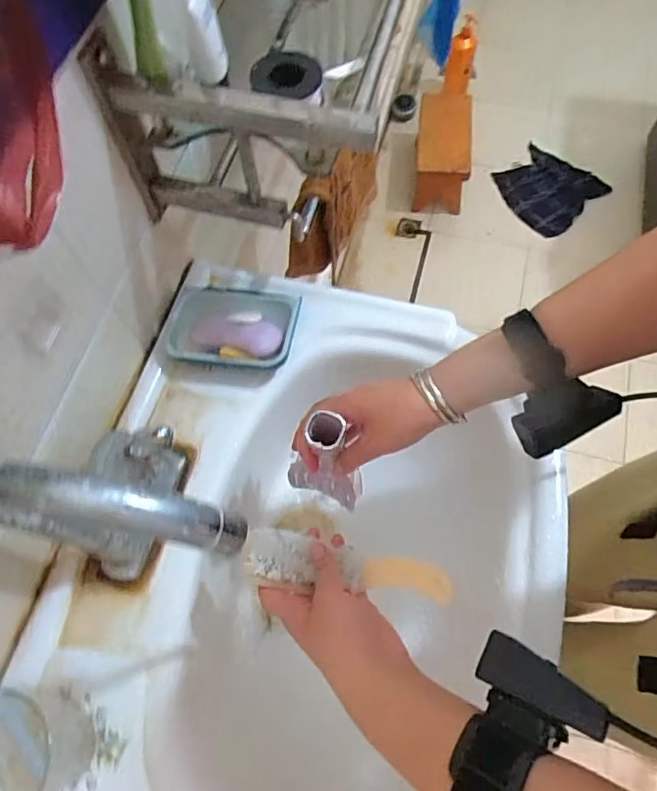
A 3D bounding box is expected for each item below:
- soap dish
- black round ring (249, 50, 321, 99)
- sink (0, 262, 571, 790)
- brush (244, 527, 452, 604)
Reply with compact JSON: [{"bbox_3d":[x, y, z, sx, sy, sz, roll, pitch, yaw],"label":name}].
[{"bbox_3d":[-0.107,-0.066,0.574,0.143,0.047,0.104,6,67,5],"label":"soap dish"},{"bbox_3d":[-0.035,-0.264,0.437,0.055,0.009,0.053,-1,66,2],"label":"black round ring"},{"bbox_3d":[-0.013,0.163,0.545,0.425,0.178,0.571,10,67,7],"label":"sink"},{"bbox_3d":[0.020,0.140,0.436,0.173,0.022,0.043,12,66,-15],"label":"brush"}]

